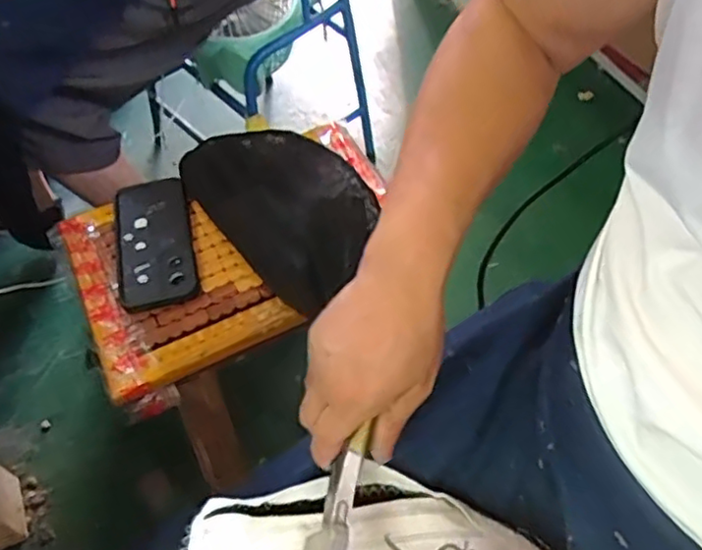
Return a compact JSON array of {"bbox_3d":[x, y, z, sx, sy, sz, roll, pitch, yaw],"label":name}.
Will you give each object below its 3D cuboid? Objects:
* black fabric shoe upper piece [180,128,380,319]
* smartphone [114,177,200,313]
[{"bbox_3d":[-0.075,-0.081,0.682,0.154,0.055,0.246,-30,58,-19],"label":"black fabric shoe upper piece"},{"bbox_3d":[-0.215,-0.038,0.688,0.079,0.013,0.172,-13,54,-8],"label":"smartphone"}]

